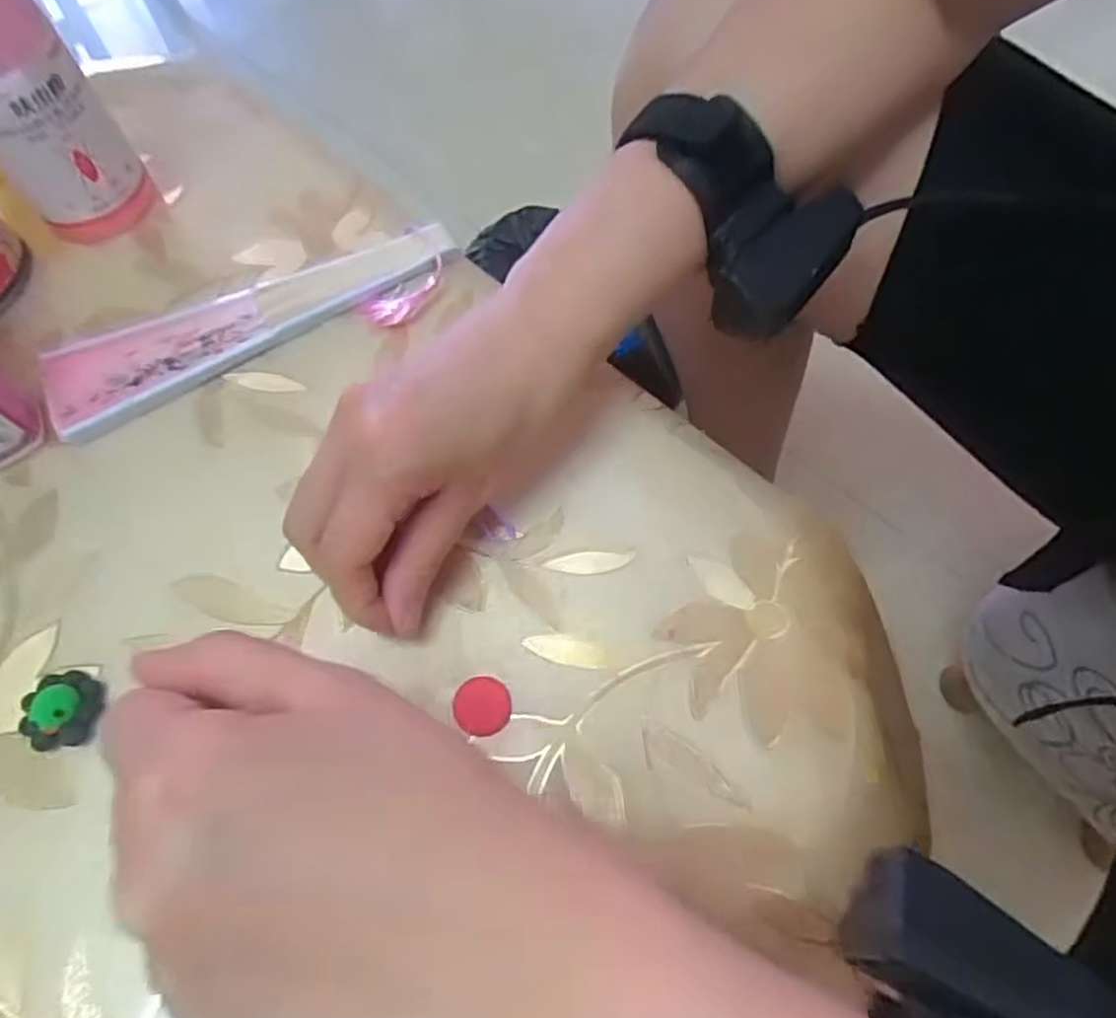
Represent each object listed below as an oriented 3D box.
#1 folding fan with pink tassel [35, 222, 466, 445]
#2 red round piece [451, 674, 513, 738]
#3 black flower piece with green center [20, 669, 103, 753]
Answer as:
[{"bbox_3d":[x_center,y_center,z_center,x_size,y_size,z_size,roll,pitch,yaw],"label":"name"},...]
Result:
[{"bbox_3d":[-0.147,-0.091,0.375,0.203,0.012,0.052,-23,67,-7],"label":"folding fan with pink tassel"},{"bbox_3d":[-0.030,0.077,0.297,0.022,0.006,0.022,-1,66,3],"label":"red round piece"},{"bbox_3d":[-0.197,0.078,0.300,0.030,0.014,0.030,-11,66,-2],"label":"black flower piece with green center"}]

